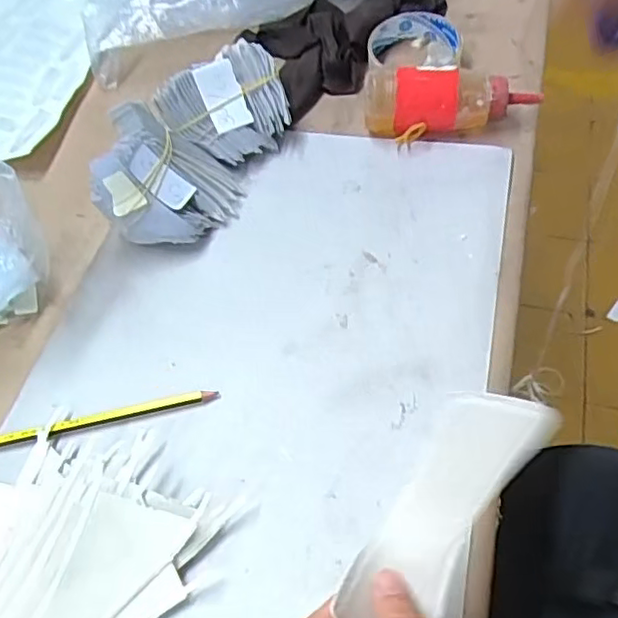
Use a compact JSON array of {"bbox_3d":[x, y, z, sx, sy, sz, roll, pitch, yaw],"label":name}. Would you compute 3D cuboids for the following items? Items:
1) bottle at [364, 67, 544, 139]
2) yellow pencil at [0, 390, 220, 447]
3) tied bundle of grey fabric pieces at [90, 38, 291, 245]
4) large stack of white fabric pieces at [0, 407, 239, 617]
[{"bbox_3d":[0.115,-0.167,0.520,0.137,0.048,0.044,0,57,6],"label":"bottle"},{"bbox_3d":[-0.142,0.072,0.408,0.167,0.004,0.008,-13,56,-2],"label":"yellow pencil"},{"bbox_3d":[-0.088,-0.135,0.504,0.089,0.068,0.194,25,63,20],"label":"tied bundle of grey fabric pieces"},{"bbox_3d":[-0.155,0.147,0.346,0.141,0.032,0.184,34,66,25],"label":"large stack of white fabric pieces"}]

